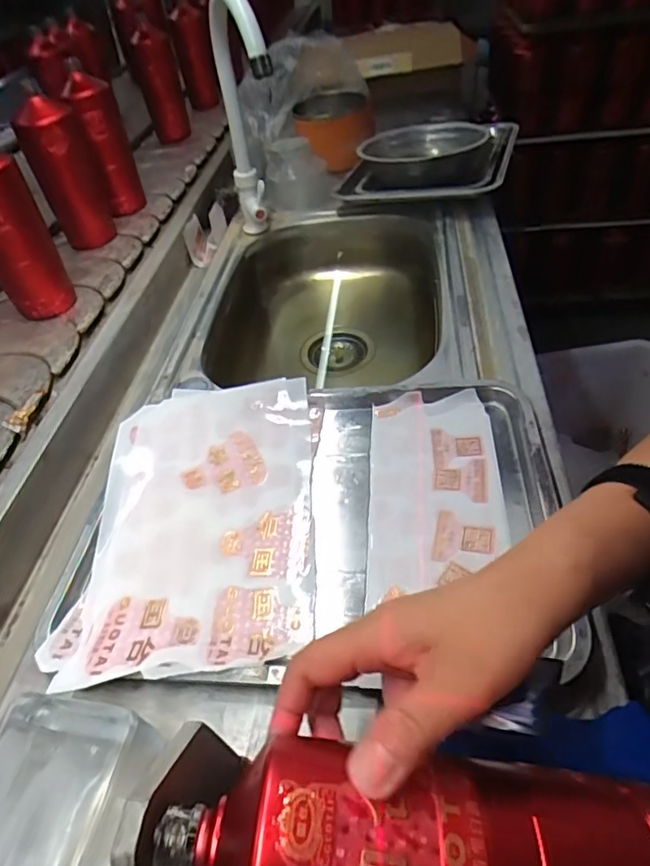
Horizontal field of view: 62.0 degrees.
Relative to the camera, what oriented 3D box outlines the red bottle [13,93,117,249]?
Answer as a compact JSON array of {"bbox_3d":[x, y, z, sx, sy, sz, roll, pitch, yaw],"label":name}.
[{"bbox_3d":[-0.362,-0.363,0.762,0.078,0.185,0.069,-20,48,-12],"label":"red bottle"}]

